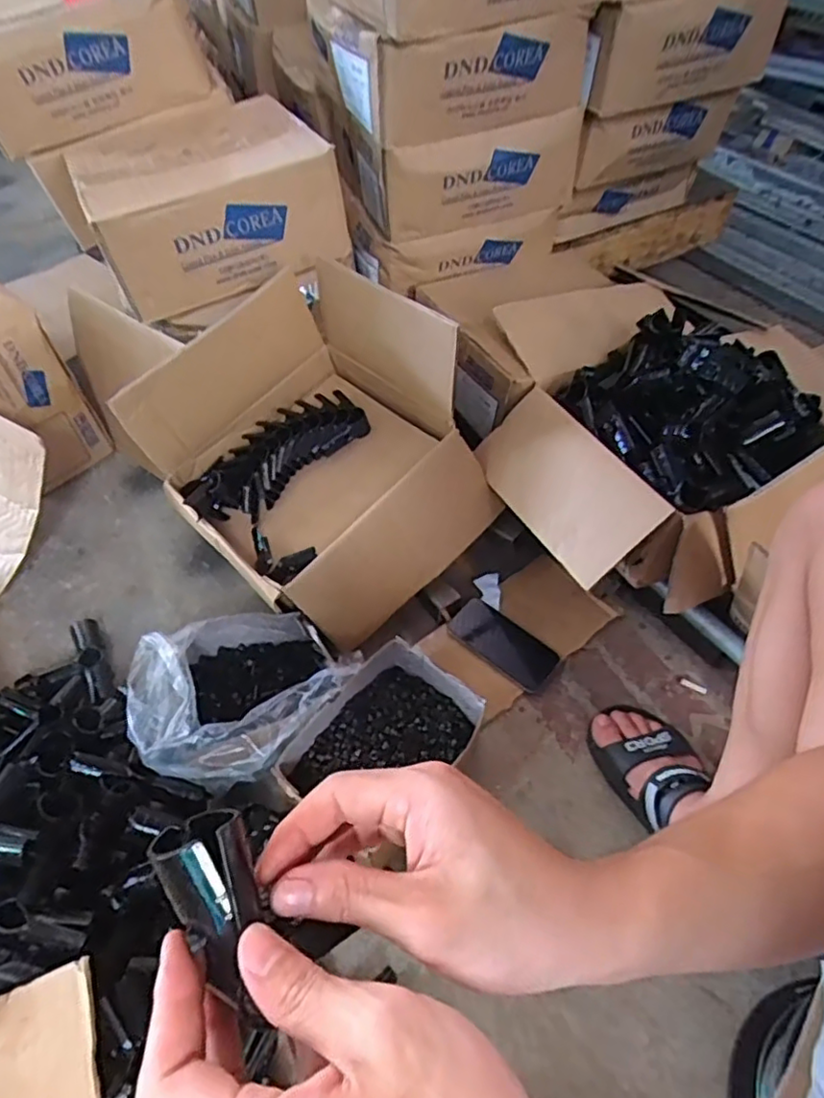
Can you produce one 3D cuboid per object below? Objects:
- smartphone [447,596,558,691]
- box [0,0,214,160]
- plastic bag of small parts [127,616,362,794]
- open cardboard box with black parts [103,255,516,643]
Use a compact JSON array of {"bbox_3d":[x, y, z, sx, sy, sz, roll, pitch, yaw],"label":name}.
[{"bbox_3d":[0.123,0.125,0.838,0.142,0.012,0.067,38,73,17],"label":"smartphone"},{"bbox_3d":[-0.592,-0.898,1.062,0.353,0.153,0.649,-21,55,-15],"label":"box"},{"bbox_3d":[-0.204,0.162,0.735,0.201,0.126,0.241,34,60,24],"label":"plastic bag of small parts"},{"bbox_3d":[-0.138,-0.136,0.828,0.329,0.254,0.414,-35,60,-24],"label":"open cardboard box with black parts"}]

